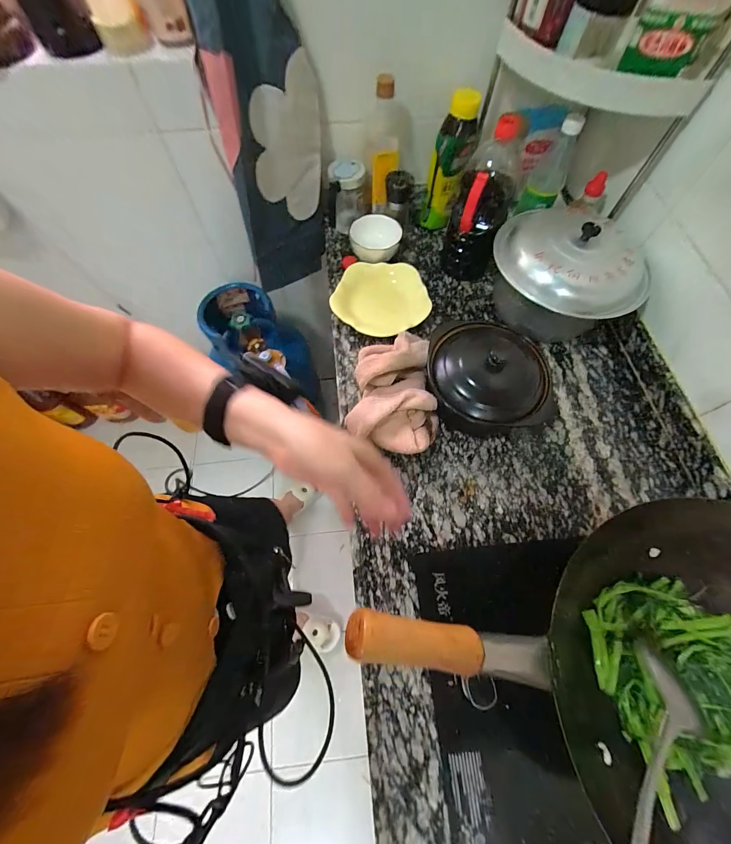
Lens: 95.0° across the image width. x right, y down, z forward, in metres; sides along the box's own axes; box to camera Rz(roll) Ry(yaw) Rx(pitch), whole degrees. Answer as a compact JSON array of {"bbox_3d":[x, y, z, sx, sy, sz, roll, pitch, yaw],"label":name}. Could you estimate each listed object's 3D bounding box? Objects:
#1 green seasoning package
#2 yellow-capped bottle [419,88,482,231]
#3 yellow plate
[{"bbox_3d":[0.410,-0.514,0.456,0.095,0.061,0.023,6,66,3],"label":"green seasoning package"},{"bbox_3d":[0.179,-0.546,0.734,0.082,0.259,0.074,12,66,5],"label":"yellow-capped bottle"},{"bbox_3d":[0.038,-0.259,0.702,0.194,0.042,0.185,0,66,0],"label":"yellow plate"}]

